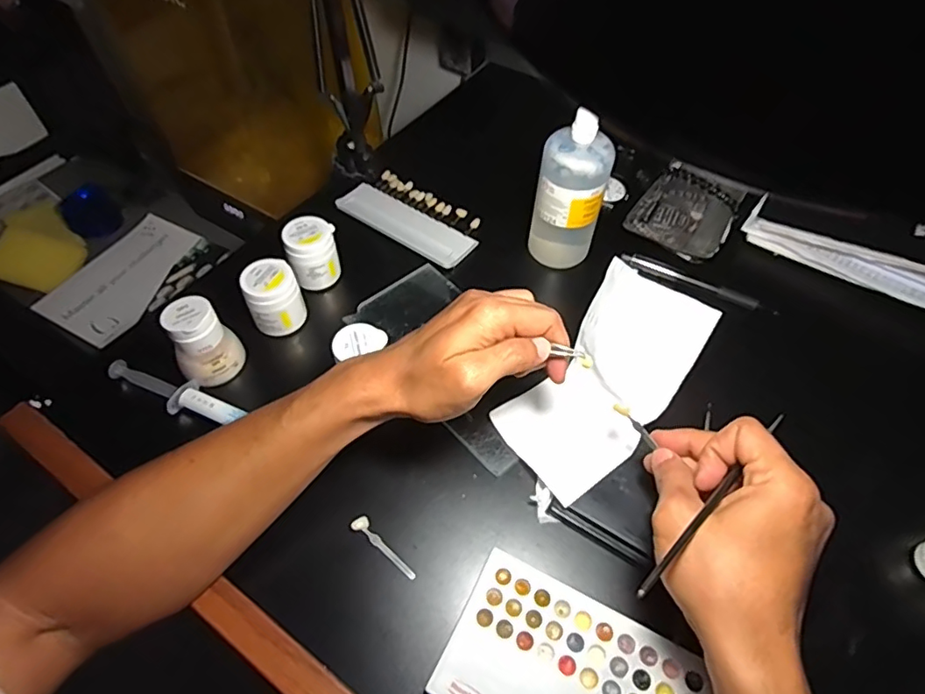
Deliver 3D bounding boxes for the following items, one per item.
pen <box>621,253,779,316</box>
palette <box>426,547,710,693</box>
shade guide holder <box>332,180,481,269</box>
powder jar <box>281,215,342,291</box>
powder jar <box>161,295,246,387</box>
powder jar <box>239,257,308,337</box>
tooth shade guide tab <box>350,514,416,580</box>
[{"bbox_3d":[0.224,-0.060,0.523,0.145,0.012,0.014,26,58,16],"label":"pen"},{"bbox_3d":[0.066,0.196,0.319,0.149,0.005,0.092,24,58,15],"label":"palette"},{"bbox_3d":[-0.058,-0.128,0.561,0.152,0.014,0.055,31,60,19],"label":"shade guide holder"},{"bbox_3d":[-0.136,-0.086,0.499,0.044,0.051,0.043,1,55,-1],"label":"powder jar"},{"bbox_3d":[-0.206,-0.003,0.433,0.046,0.069,0.038,-33,62,-22],"label":"powder jar"},{"bbox_3d":[-0.160,-0.041,0.470,0.042,0.060,0.042,1,55,-1],"label":"powder jar"},{"bbox_3d":[-0.054,0.138,0.370,0.012,0.009,0.054,-37,64,-24],"label":"tooth shade guide tab"}]

